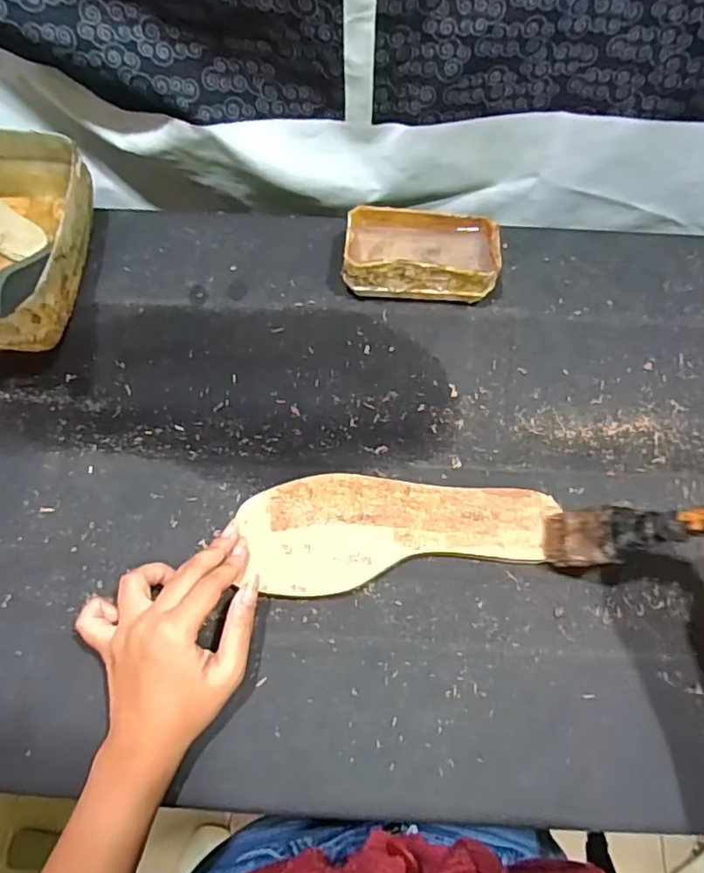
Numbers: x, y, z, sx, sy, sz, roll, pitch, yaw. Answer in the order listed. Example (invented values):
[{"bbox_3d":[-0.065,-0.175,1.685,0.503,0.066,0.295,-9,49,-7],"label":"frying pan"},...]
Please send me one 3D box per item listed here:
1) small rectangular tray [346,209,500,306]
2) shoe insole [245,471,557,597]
[{"bbox_3d":[0.057,-0.152,0.491,0.125,0.044,0.073,3,67,0],"label":"small rectangular tray"},{"bbox_3d":[0.032,0.065,0.415,0.211,0.007,0.081,-3,67,-3],"label":"shoe insole"}]

